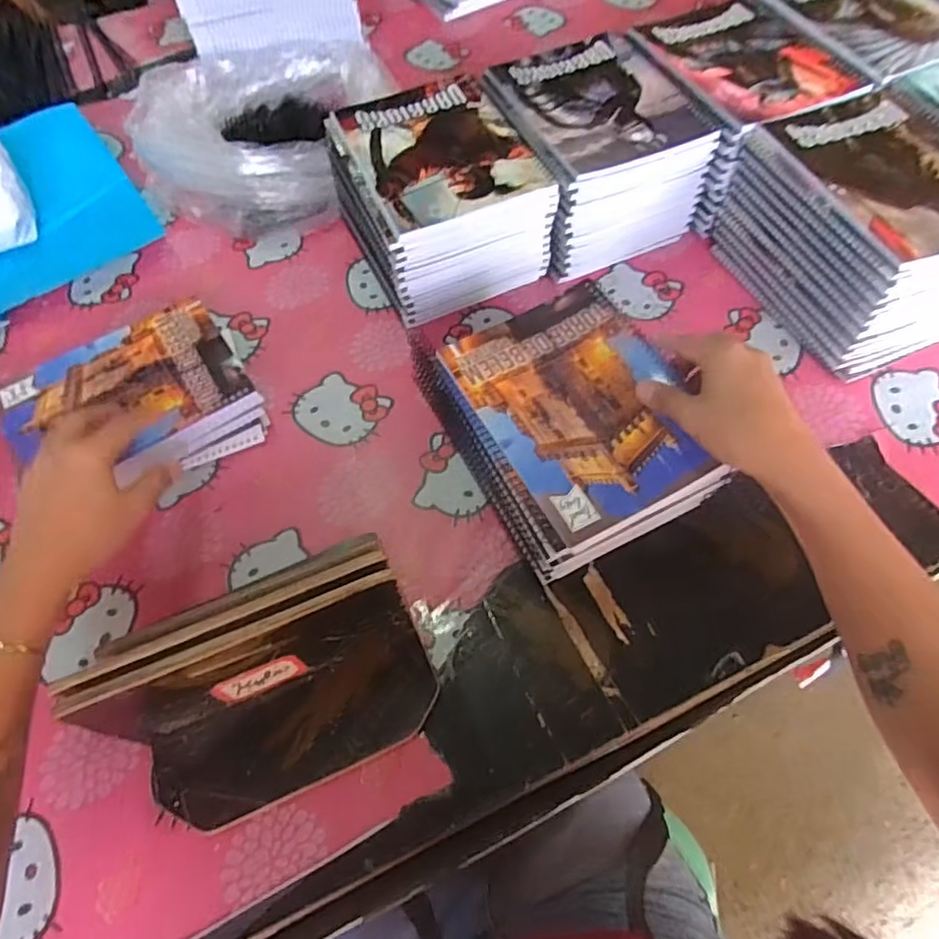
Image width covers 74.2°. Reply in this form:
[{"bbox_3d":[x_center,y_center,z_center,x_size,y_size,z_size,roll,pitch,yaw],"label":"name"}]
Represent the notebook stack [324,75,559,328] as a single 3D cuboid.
[{"bbox_3d":[-0.028,-0.263,0.616,0.163,0.121,0.196,-21,60,-9],"label":"notebook stack"}]

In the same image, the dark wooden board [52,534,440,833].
[{"bbox_3d":[-0.121,0.146,0.385,0.194,0.119,0.092,-22,60,-9],"label":"dark wooden board"}]

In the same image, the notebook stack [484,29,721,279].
[{"bbox_3d":[0.125,-0.323,0.645,0.163,0.120,0.195,-19,60,-8],"label":"notebook stack"}]

